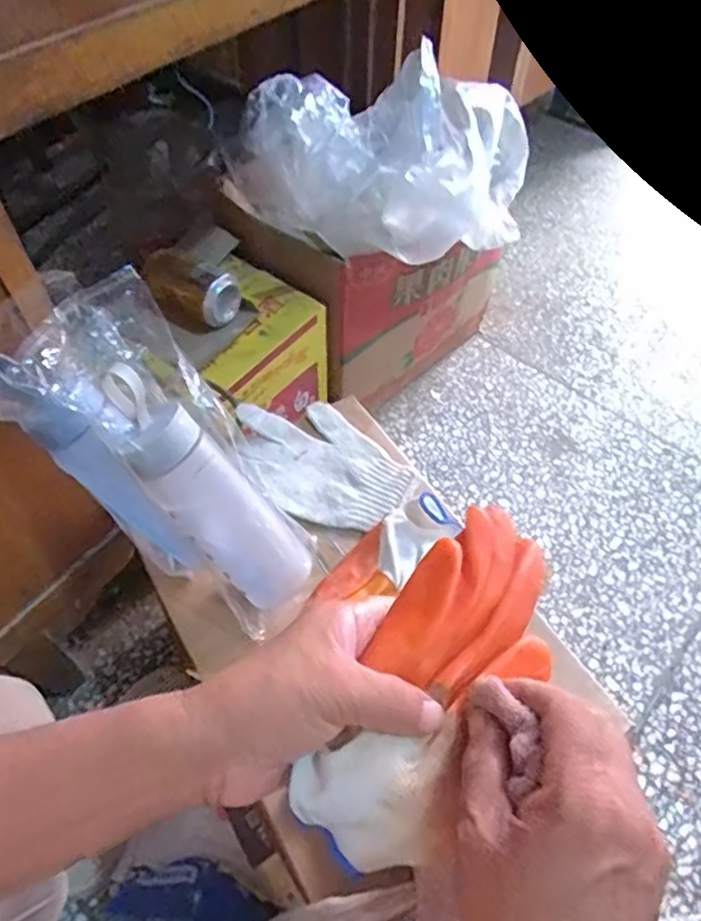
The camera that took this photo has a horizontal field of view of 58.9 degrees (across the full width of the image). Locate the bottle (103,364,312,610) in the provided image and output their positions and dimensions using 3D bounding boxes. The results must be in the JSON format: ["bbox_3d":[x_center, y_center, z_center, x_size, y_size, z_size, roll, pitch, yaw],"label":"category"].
[{"bbox_3d":[-0.111,0.026,0.486,0.051,0.228,0.061,-4,39,43],"label":"bottle"}]

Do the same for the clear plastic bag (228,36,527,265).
[{"bbox_3d":[0.037,-0.416,0.843,0.406,0.181,0.277,33,60,21],"label":"clear plastic bag"}]

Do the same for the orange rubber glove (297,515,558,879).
[{"bbox_3d":[0.046,0.103,0.298,0.072,0.035,0.174,27,67,17],"label":"orange rubber glove"}]

